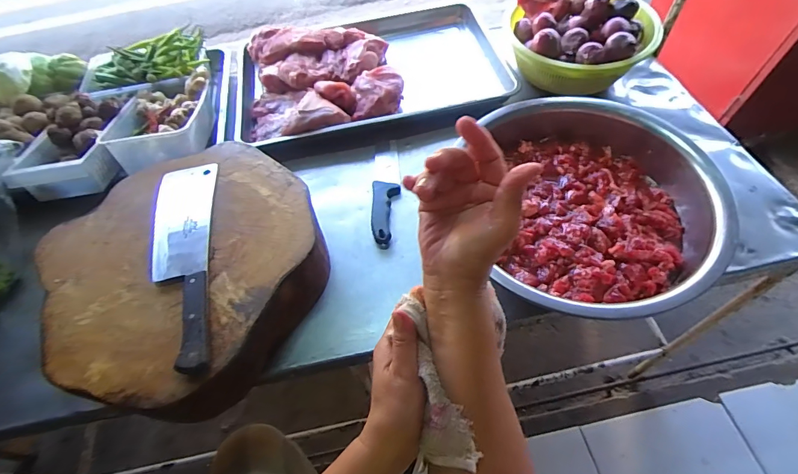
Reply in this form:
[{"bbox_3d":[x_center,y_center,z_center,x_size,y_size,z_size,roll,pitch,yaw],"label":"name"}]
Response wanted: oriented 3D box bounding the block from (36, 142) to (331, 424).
[{"bbox_3d":[-0.326,0.037,0.643,0.384,0.108,0.413,22,61,17],"label":"block"}]

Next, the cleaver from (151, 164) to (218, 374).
[{"bbox_3d":[-0.313,0.025,0.591,0.085,0.029,0.352,-13,57,-4],"label":"cleaver"}]

